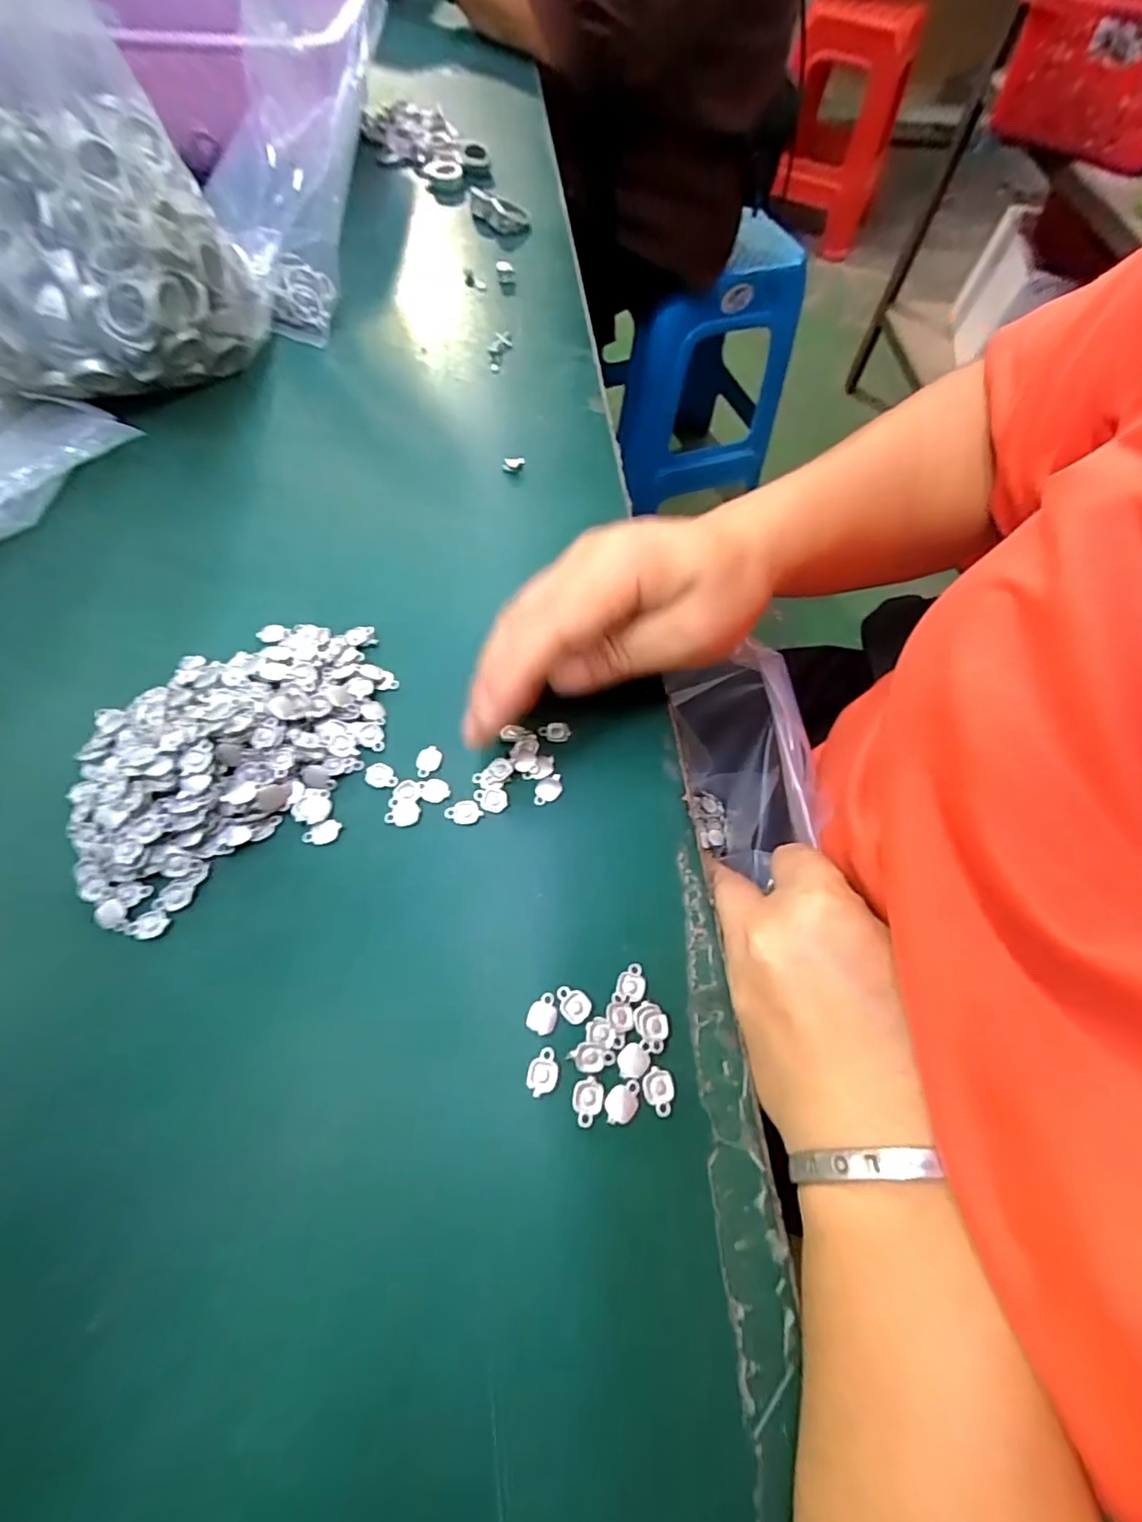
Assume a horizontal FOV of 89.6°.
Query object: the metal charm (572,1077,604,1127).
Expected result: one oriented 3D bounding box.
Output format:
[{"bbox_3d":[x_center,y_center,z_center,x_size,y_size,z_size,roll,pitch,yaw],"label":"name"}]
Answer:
[{"bbox_3d":[0.006,0.112,0.189,0.010,0.004,0.014,3,63,-2],"label":"metal charm"}]

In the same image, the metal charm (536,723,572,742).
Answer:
[{"bbox_3d":[-0.007,-0.013,0.251,0.014,0.004,0.009,-1,63,-3],"label":"metal charm"}]

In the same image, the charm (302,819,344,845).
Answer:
[{"bbox_3d":[-0.098,0.028,0.227,0.015,0.004,0.009,-23,67,-14],"label":"charm"}]

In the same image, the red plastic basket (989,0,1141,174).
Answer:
[{"bbox_3d":[0.875,-1.101,0.887,0.276,0.148,0.449,38,67,15],"label":"red plastic basket"}]

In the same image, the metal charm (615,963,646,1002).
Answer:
[{"bbox_3d":[0.022,0.079,0.206,0.010,0.004,0.012,20,64,7],"label":"metal charm"}]

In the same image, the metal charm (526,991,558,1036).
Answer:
[{"bbox_3d":[-0.010,0.088,0.201,0.010,0.004,0.013,19,64,7],"label":"metal charm"}]

